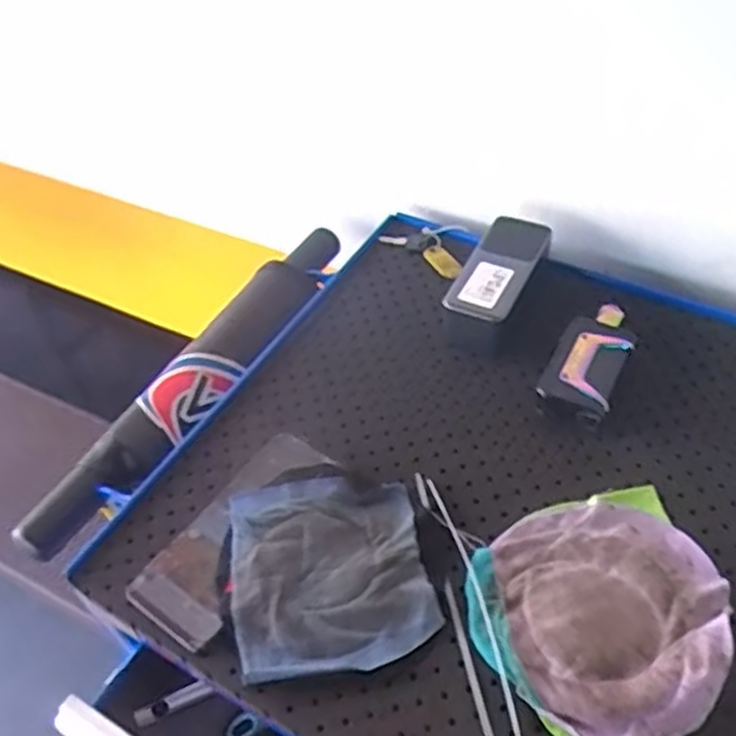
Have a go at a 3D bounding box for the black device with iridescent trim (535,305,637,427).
[{"bbox_3d":[0.177,-0.004,0.613,0.053,0.033,0.112,21,50,22],"label":"black device with iridescent trim"}]

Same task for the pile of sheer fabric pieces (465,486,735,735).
[{"bbox_3d":[0.153,0.144,0.482,0.160,0.023,0.154,-30,51,-24],"label":"pile of sheer fabric pieces"}]

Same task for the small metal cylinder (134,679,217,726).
[{"bbox_3d":[-0.142,0.245,0.564,0.058,0.008,0.012,-18,47,-15],"label":"small metal cylinder"}]

